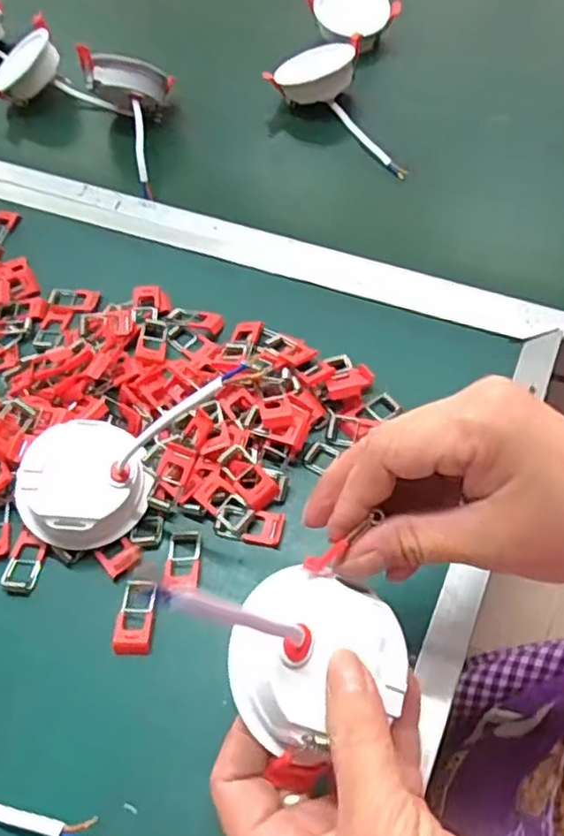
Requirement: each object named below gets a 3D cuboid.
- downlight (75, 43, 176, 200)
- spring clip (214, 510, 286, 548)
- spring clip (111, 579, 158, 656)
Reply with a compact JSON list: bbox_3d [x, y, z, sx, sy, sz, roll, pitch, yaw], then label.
[{"bbox_3d":[-0.122,-0.262,0.536,0.072,0.058,0.153,-15,57,-3],"label":"downlight"},{"bbox_3d":[-0.018,0.057,0.344,0.036,0.004,0.020,9,59,12],"label":"spring clip"},{"bbox_3d":[-0.074,0.100,0.322,0.019,0.004,0.037,-2,58,5],"label":"spring clip"}]

